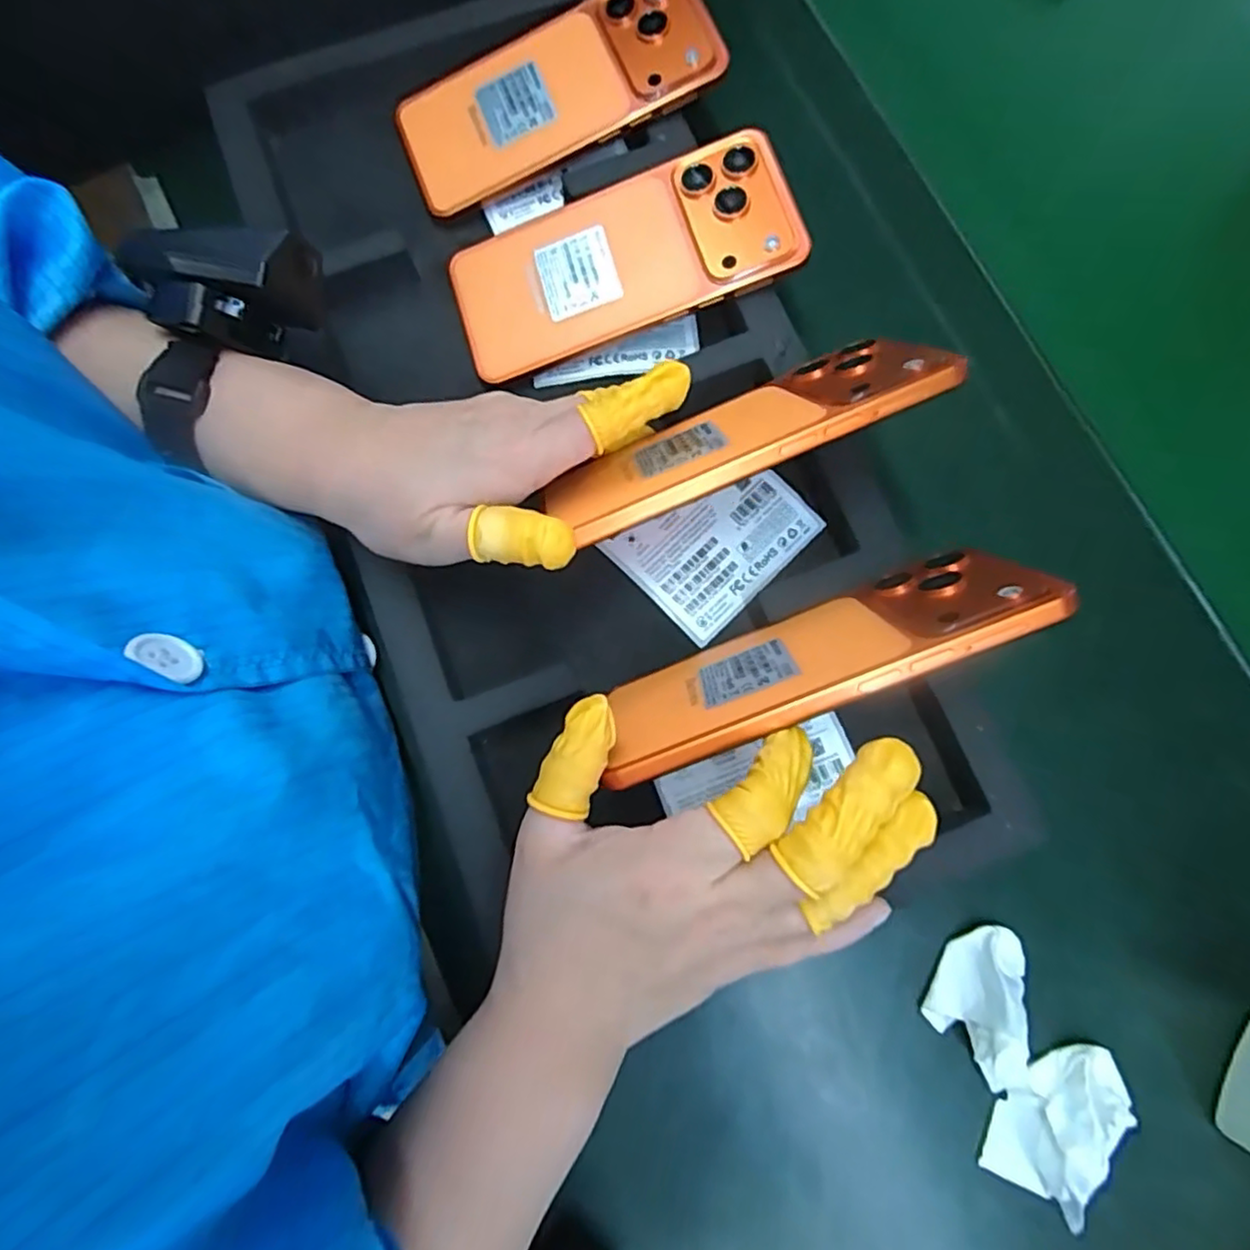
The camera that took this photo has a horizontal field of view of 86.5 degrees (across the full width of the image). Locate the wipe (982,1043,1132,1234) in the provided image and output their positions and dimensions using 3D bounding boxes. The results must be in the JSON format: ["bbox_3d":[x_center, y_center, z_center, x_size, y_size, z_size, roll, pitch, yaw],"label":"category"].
[{"bbox_3d":[0.168,0.191,0.255,0.032,0.025,0.060,37,80,8],"label":"wipe"}]

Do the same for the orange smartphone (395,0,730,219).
[{"bbox_3d":[-0.037,-0.275,0.341,0.164,0.007,0.074,-21,81,8],"label":"orange smartphone"}]

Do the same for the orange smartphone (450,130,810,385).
[{"bbox_3d":[-0.002,-0.174,0.319,0.163,0.011,0.074,-16,78,9],"label":"orange smartphone"}]

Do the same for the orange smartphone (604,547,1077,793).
[{"bbox_3d":[0.067,0.011,0.239,0.150,0.069,0.009,-23,110,9],"label":"orange smartphone"}]

